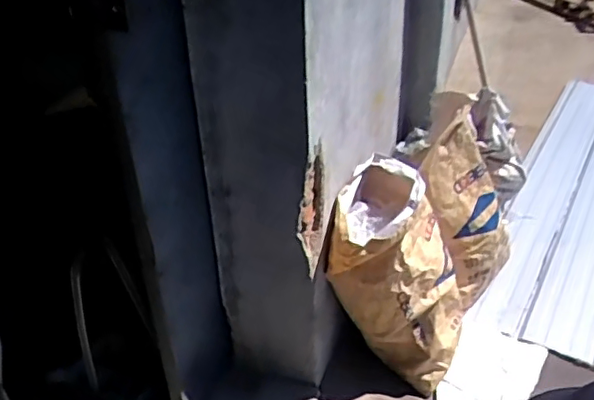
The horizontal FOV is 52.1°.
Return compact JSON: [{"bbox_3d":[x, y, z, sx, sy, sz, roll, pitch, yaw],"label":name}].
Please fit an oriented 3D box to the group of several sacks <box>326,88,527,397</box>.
[{"bbox_3d":[0.371,0.134,1.825,0.357,0.545,0.693,19,39,28],"label":"group of several sacks"}]

